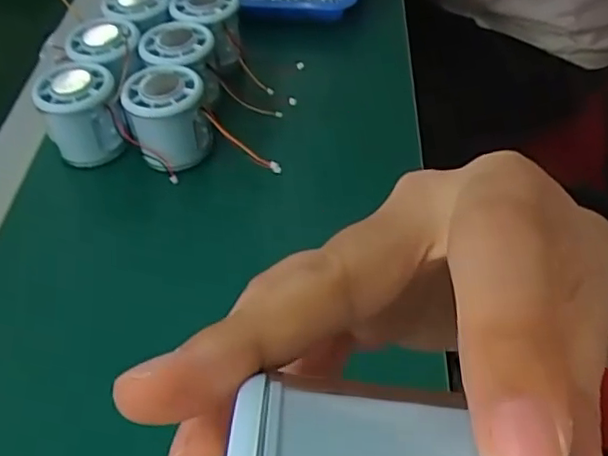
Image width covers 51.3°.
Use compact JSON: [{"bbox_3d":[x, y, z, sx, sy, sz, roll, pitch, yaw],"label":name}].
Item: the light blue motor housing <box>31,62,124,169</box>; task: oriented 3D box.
[{"bbox_3d":[-0.167,-0.087,0.478,0.053,0.058,0.054,-15,48,-8],"label":"light blue motor housing"}]

